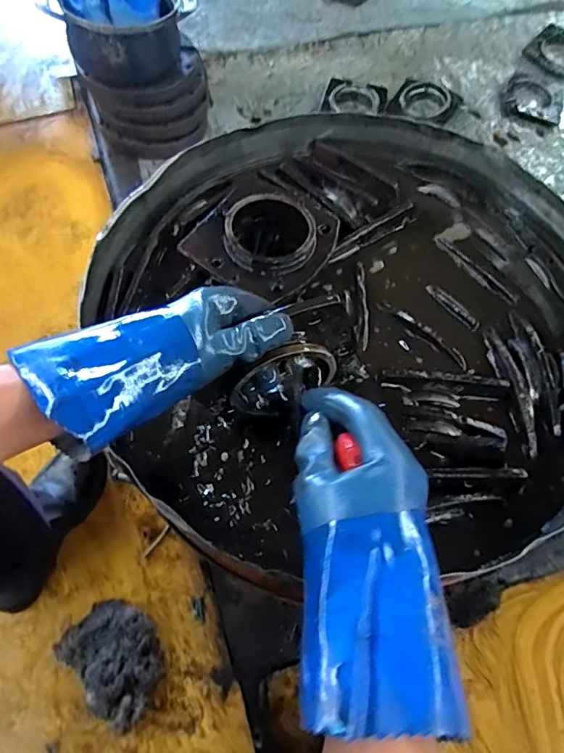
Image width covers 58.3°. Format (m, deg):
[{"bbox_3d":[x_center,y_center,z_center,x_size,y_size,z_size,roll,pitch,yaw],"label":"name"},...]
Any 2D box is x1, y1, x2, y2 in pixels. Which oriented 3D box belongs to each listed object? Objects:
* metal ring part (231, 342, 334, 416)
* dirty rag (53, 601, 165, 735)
[{"bbox_3d":[0.001,0.004,0.468,0.101,0.093,0.020,-19,66,-6],"label":"metal ring part"},{"bbox_3d":[-0.243,0.406,0.742,0.167,0.061,0.122,35,70,17],"label":"dirty rag"}]

